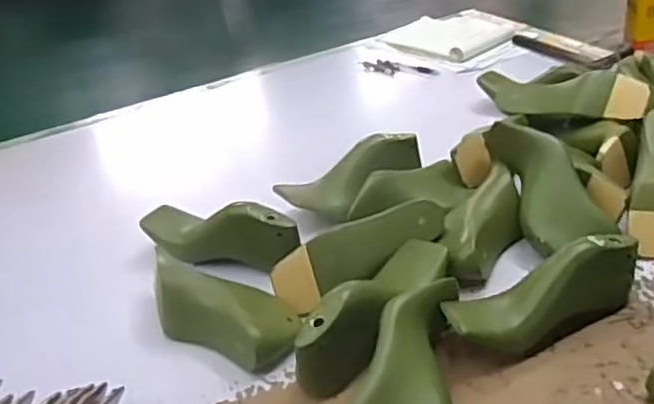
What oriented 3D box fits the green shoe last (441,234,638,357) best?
[{"bbox_3d":[0.220,0.093,0.674,0.212,0.079,0.056,-16,32,-15],"label":"green shoe last"}]

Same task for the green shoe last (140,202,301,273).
[{"bbox_3d":[-0.147,0.037,0.841,0.221,0.066,0.085,16,39,26],"label":"green shoe last"}]

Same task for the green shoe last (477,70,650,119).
[{"bbox_3d":[0.344,-0.169,1.049,0.098,0.074,0.287,-32,29,-35],"label":"green shoe last"}]

